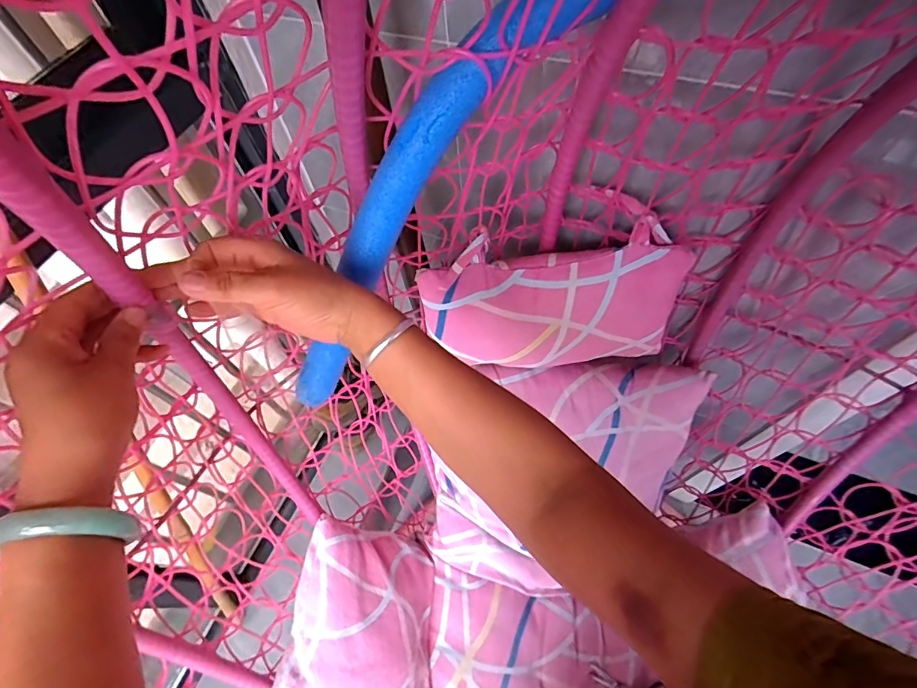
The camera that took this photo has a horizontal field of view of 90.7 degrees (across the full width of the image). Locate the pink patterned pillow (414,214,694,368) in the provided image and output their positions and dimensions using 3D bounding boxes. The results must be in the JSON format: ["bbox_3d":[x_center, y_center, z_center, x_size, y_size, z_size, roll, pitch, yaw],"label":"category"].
[{"bbox_3d":[0.113,-0.058,0.582,0.312,0.222,0.073,-5,41,7],"label":"pink patterned pillow"}]

